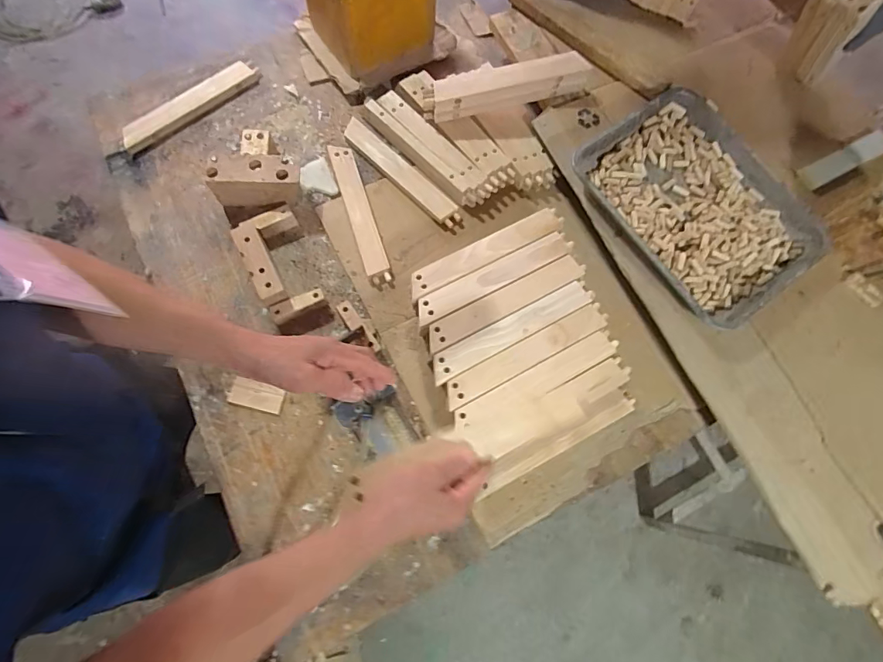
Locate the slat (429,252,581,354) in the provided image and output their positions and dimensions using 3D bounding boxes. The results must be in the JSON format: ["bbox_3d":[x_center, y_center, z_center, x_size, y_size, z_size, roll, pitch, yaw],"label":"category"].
[{"bbox_3d":[0.105,-0.047,0.709,0.285,0.014,0.045,-29,78,-11],"label":"slat"}]

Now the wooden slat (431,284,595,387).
[{"bbox_3d":[0.115,-0.001,0.699,0.289,0.013,0.043,-28,78,-11],"label":"wooden slat"}]

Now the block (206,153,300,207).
[{"bbox_3d":[-0.332,-0.271,0.804,0.157,0.080,0.068,1,74,-4],"label":"block"}]

